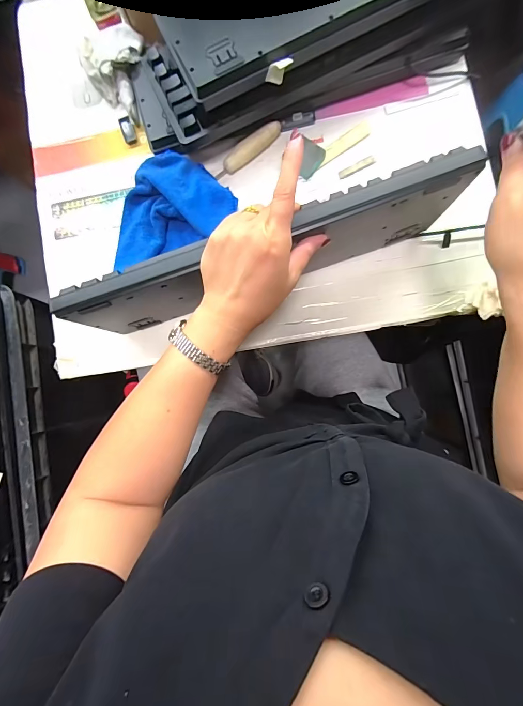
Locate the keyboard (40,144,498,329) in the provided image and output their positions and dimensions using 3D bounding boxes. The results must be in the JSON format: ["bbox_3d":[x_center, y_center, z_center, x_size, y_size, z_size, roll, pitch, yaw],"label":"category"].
[{"bbox_3d":[-0.001,-0.109,0.355,0.429,0.155,0.029,-18,85,5],"label":"keyboard"}]

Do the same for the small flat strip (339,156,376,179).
[{"bbox_3d":[0.132,-0.257,0.439,0.052,0.004,0.011,-26,85,2],"label":"small flat strip"}]

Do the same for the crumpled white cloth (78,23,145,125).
[{"bbox_3d":[-0.206,-0.401,0.450,0.076,0.042,0.111,11,87,5],"label":"crumpled white cloth"}]

